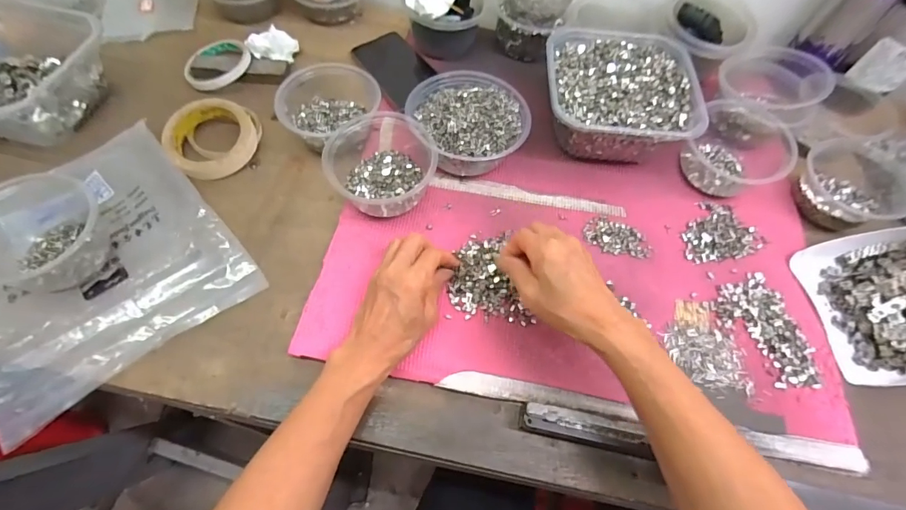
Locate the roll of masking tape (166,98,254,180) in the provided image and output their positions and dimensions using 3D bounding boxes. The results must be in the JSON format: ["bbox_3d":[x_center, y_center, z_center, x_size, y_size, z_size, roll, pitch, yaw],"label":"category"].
[{"bbox_3d":[-0.282,-0.138,0.504,0.093,0.031,0.102,2,61,-4],"label":"roll of masking tape"}]

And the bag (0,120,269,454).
[{"bbox_3d":[-0.360,-0.001,0.419,0.233,0.031,0.251,-36,70,-22],"label":"bag"}]

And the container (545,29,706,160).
[{"bbox_3d":[0.197,-0.201,0.526,0.170,0.059,0.175,4,65,-2],"label":"container"}]

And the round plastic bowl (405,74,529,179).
[{"bbox_3d":[0.017,-0.157,0.506,0.125,0.054,0.137,-28,67,-16],"label":"round plastic bowl"}]

